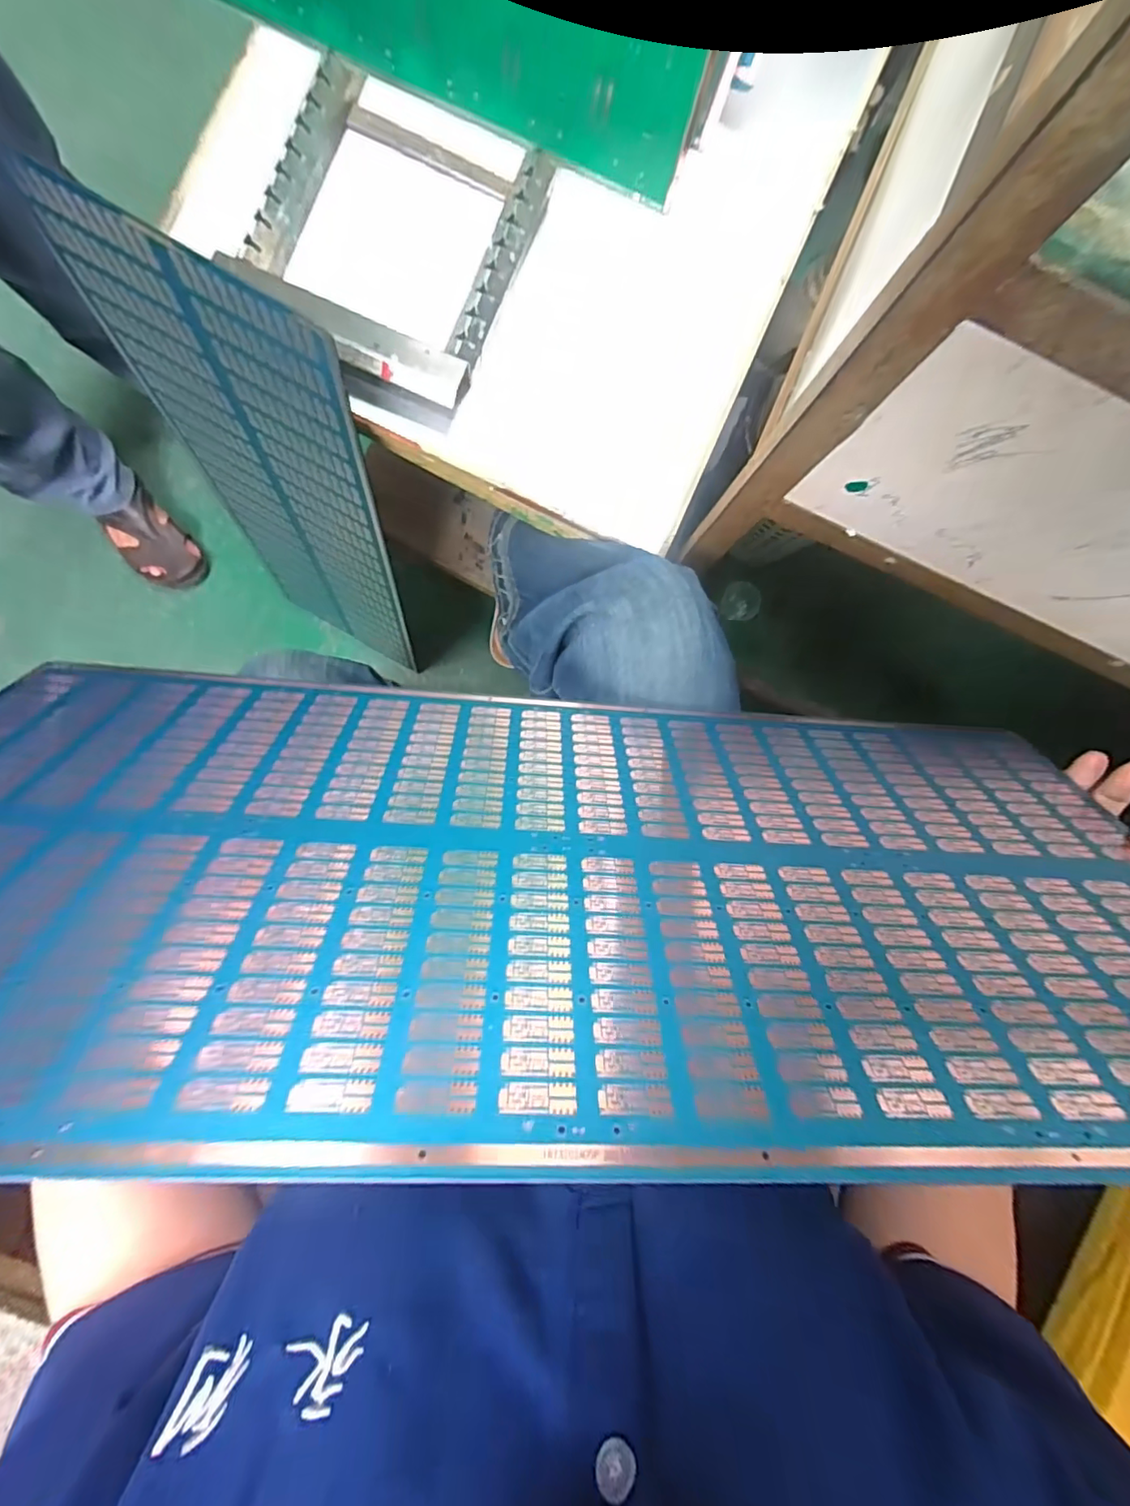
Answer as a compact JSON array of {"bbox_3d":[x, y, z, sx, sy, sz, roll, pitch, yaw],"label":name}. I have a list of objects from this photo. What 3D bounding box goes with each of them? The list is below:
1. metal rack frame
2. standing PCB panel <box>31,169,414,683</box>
[{"bbox_3d":[-0.138,-0.393,0.435,0.197,0.050,0.223,22,89,-4],"label":"metal rack frame"},{"bbox_3d":[-0.305,-0.263,0.633,0.238,0.589,0.009,29,75,-3],"label":"standing PCB panel"}]

